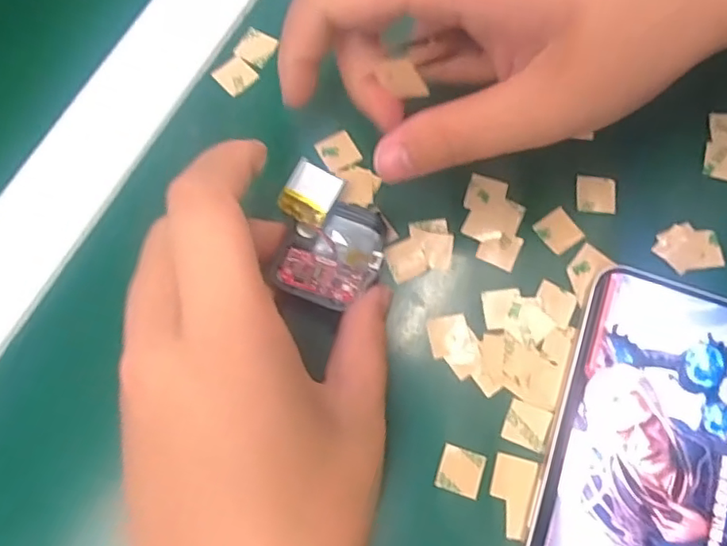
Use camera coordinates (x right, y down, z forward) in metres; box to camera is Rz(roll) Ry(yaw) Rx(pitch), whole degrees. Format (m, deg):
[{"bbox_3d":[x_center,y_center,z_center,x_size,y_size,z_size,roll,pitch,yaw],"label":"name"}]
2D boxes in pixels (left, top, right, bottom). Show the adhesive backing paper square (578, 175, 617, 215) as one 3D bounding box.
[{"bbox_3d":[0.095,-0.032,0.240,0.015,0.004,0.016,5,77,5],"label":"adhesive backing paper square"}]

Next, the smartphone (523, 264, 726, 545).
[{"bbox_3d":[0.101,0.072,0.206,0.071,0.009,0.144,19,75,6],"label":"smartphone"}]

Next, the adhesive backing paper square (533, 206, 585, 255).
[{"bbox_3d":[0.079,-0.017,0.236,0.015,0.004,0.016,-35,75,-9],"label":"adhesive backing paper square"}]

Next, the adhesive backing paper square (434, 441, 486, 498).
[{"bbox_3d":[0.035,0.071,0.211,0.015,0.004,0.015,17,72,10],"label":"adhesive backing paper square"}]

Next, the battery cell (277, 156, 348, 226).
[{"bbox_3d":[-0.020,-0.030,0.223,0.020,0.004,0.021,29,89,7],"label":"battery cell"}]

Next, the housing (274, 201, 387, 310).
[{"bbox_3d":[-0.012,-0.008,0.226,0.037,0.013,0.043,15,74,4],"label":"housing"}]

